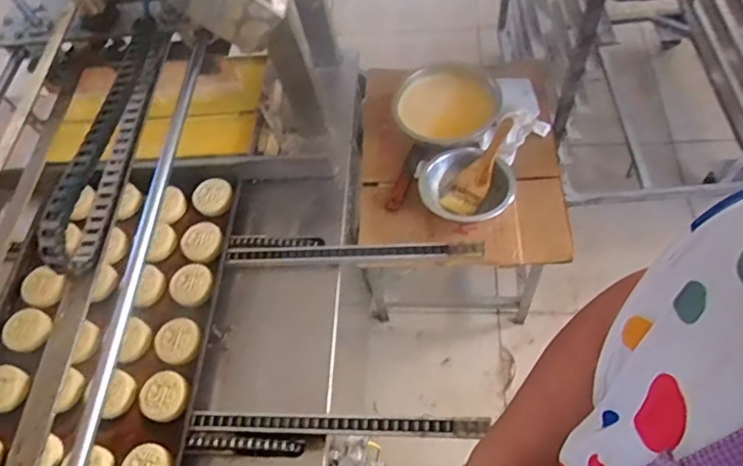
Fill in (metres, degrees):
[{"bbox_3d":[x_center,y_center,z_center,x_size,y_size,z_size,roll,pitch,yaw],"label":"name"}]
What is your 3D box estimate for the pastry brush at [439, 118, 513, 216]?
[{"bbox_3d":[0.227,-0.138,1.109,0.070,0.036,0.221,32,89,25],"label":"pastry brush"}]

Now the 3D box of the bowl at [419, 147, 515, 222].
[{"bbox_3d":[0.191,-0.094,1.105,0.183,0.058,0.171,-2,54,3],"label":"bowl"}]

